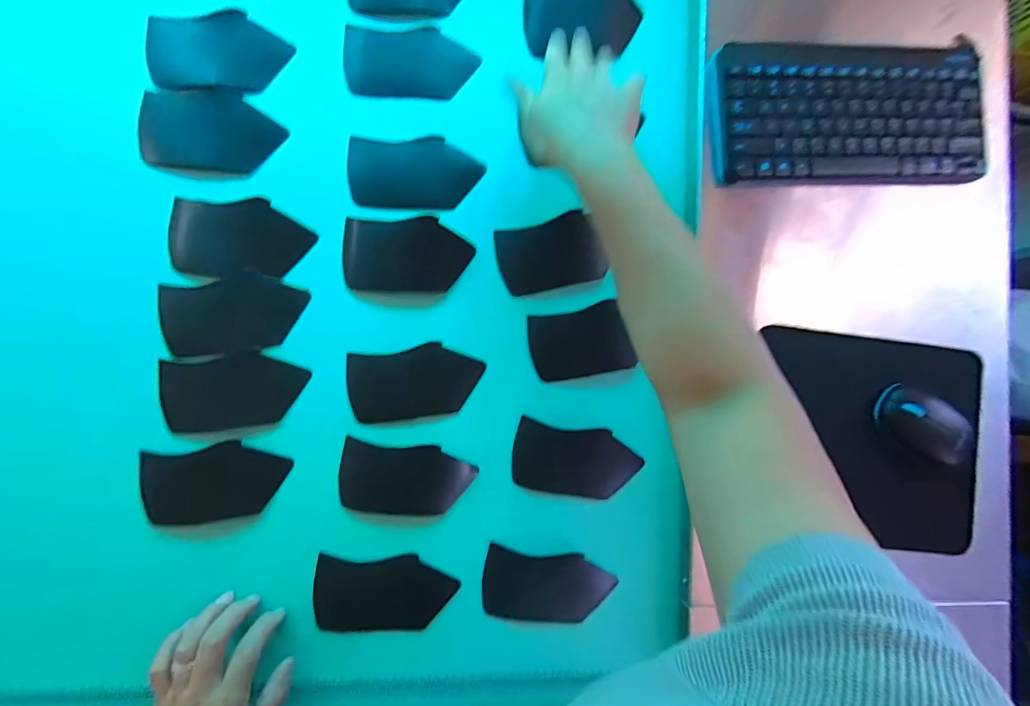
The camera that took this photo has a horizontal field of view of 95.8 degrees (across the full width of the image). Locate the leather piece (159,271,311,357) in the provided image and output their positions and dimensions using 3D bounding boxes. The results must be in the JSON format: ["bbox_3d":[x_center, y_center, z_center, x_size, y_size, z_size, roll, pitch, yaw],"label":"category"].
[{"bbox_3d":[-0.262,-0.037,0.436,0.124,0.009,0.068,-10,93,-11],"label":"leather piece"}]

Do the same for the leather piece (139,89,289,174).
[{"bbox_3d":[-0.289,-0.211,0.444,0.125,0.006,0.071,2,98,-6],"label":"leather piece"}]

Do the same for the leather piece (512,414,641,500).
[{"bbox_3d":[0.062,0.109,0.467,0.125,0.004,0.068,10,92,-3],"label":"leather piece"}]

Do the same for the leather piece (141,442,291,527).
[{"bbox_3d":[-0.274,0.119,0.423,0.125,0.014,0.069,-8,88,-6],"label":"leather piece"}]

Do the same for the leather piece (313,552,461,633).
[{"bbox_3d":[-0.123,0.228,0.443,0.127,0.004,0.067,4,85,-8],"label":"leather piece"}]

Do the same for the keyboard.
[{"bbox_3d":[0.334,-0.236,0.463,0.277,0.027,0.131,-2,87,-6],"label":"keyboard"}]

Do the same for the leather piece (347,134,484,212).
[{"bbox_3d":[-0.099,-0.179,0.465,0.127,0.005,0.070,1,85,-7],"label":"leather piece"}]

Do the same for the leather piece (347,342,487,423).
[{"bbox_3d":[-0.096,0.028,0.453,0.125,0.006,0.067,-7,95,-6],"label":"leather piece"}]

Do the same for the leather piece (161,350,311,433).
[{"bbox_3d":[-0.261,0.035,0.433,0.125,0.004,0.067,-7,88,-6],"label":"leather piece"}]

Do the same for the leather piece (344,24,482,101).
[{"bbox_3d":[-0.105,-0.292,0.469,0.127,0.004,0.067,0,93,-5],"label":"leather piece"}]

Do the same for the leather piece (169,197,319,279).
[{"bbox_3d":[-0.257,-0.106,0.433,0.125,0.017,0.067,1,87,-6],"label":"leather piece"}]

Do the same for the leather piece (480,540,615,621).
[{"bbox_3d":[0.032,0.229,0.456,0.124,0.007,0.067,7,87,0],"label":"leather piece"}]

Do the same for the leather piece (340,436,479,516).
[{"bbox_3d":[-0.104,0.122,0.448,0.123,0.004,0.065,7,87,-5],"label":"leather piece"}]

